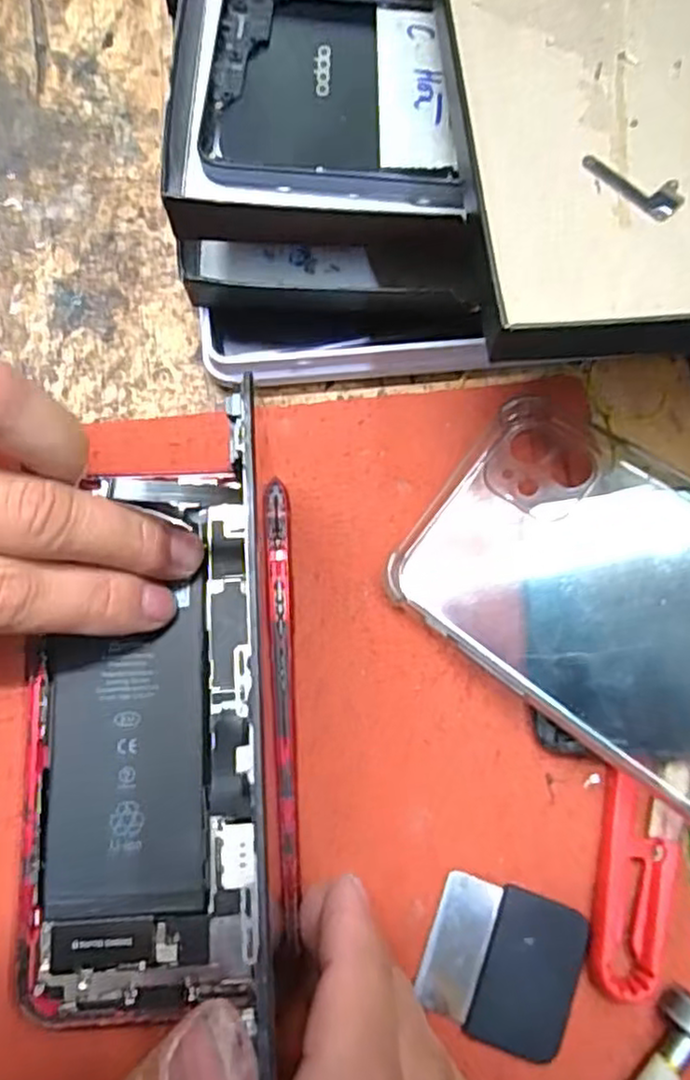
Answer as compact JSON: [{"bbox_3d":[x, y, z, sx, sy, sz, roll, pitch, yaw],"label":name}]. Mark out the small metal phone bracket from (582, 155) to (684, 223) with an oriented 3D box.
[{"bbox_3d":[0.076,-0.095,0.185,0.027,0.004,0.013,40,80,7],"label":"small metal phone bracket"}]

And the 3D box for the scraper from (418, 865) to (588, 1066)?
[{"bbox_3d":[0.044,0.117,0.196,0.042,0.004,0.039,21,78,3],"label":"scraper"}]

